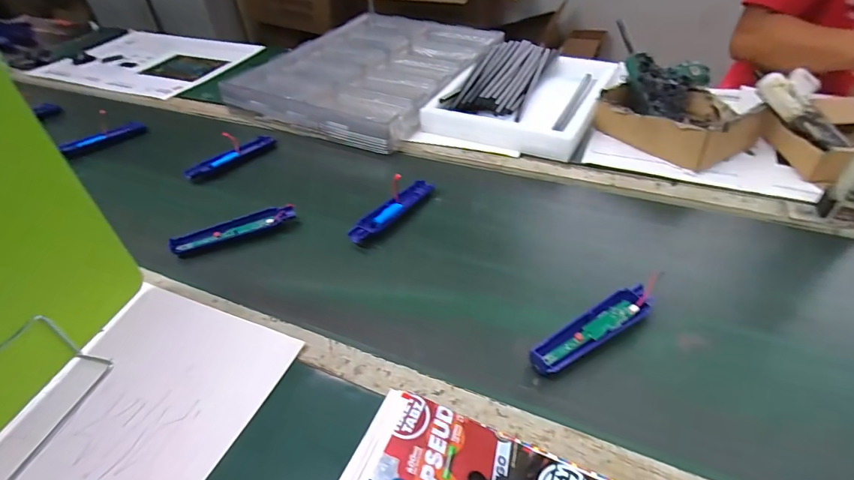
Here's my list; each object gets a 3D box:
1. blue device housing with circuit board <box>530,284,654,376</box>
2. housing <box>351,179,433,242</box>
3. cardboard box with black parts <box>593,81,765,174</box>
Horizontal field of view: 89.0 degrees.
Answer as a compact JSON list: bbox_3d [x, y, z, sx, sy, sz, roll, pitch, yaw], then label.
[{"bbox_3d":[0.181,0.096,0.474,0.160,0.016,0.038,-24,47,-23],"label":"blue device housing with circuit board"},{"bbox_3d":[-0.052,-0.046,0.657,0.035,0.023,0.169,31,52,30],"label":"housing"},{"bbox_3d":[0.438,-0.218,0.749,0.204,0.069,0.208,-24,47,-22],"label":"cardboard box with black parts"}]

